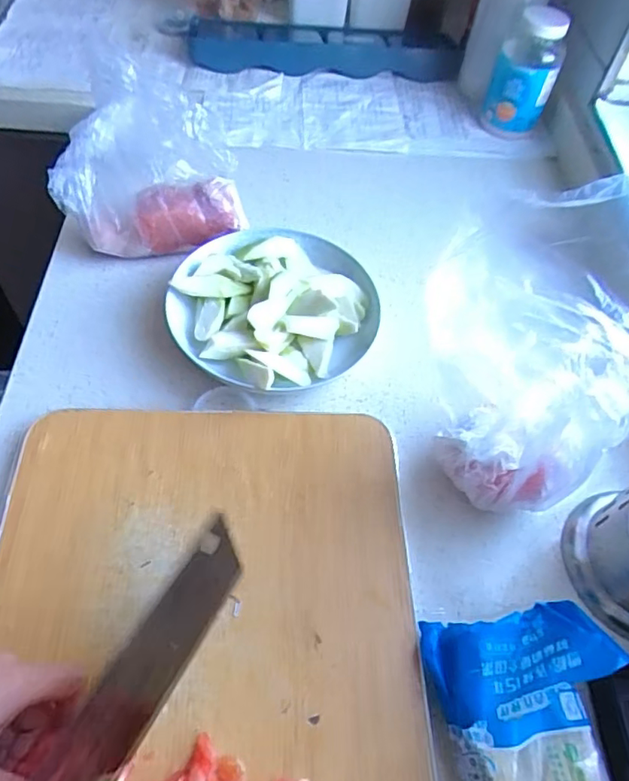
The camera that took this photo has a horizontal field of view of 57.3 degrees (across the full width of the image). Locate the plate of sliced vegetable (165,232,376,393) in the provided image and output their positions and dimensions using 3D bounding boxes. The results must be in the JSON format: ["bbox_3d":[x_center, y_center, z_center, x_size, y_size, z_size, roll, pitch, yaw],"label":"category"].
[{"bbox_3d":[-0.036,-0.077,0.535,0.180,0.042,0.182,2,56,-3],"label":"plate of sliced vegetable"}]

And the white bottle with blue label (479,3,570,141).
[{"bbox_3d":[0.272,-0.411,0.746,0.077,0.121,0.091,17,57,7],"label":"white bottle with blue label"}]

